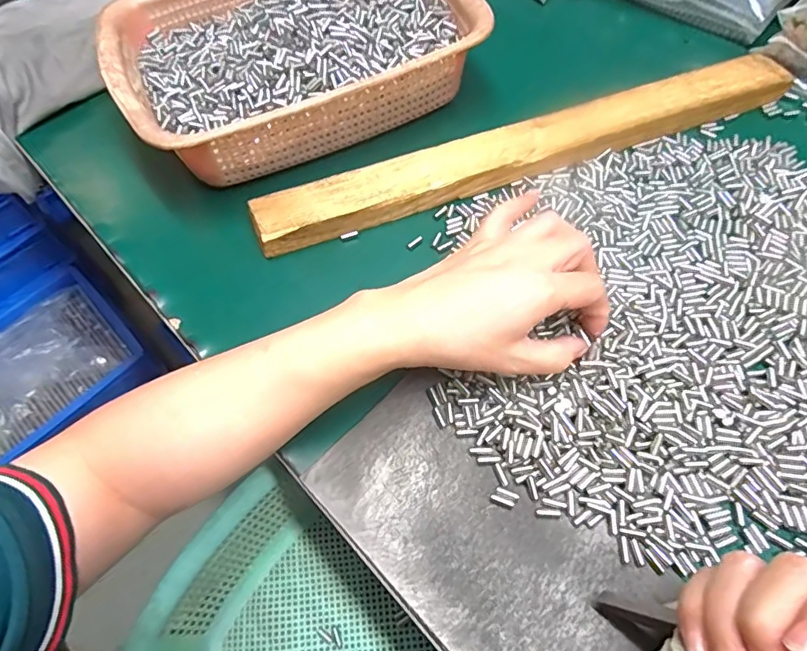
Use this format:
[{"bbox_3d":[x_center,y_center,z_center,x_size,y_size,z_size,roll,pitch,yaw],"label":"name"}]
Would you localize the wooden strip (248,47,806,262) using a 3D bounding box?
[{"bbox_3d":[0.098,-0.141,0.401,0.431,0.016,0.043,-19,63,-5],"label":"wooden strip"}]

